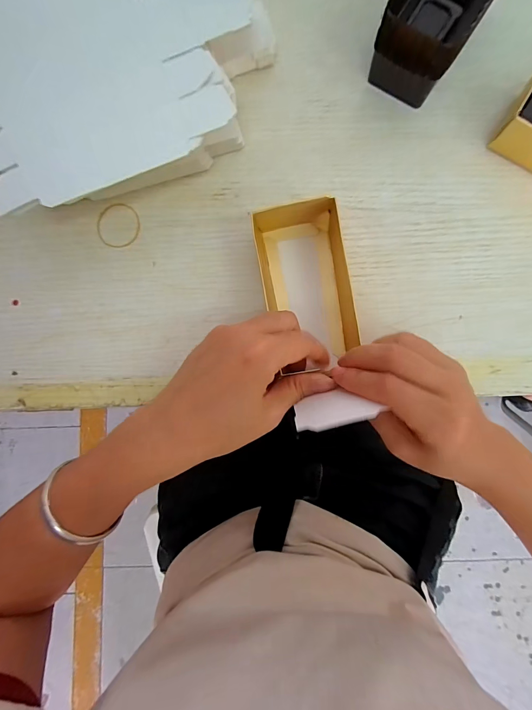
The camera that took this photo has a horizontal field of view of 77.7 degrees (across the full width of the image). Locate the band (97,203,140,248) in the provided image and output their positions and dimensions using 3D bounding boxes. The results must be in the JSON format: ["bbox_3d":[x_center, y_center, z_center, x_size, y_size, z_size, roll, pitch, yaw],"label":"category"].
[{"bbox_3d":[-0.116,-0.101,0.257,0.033,0.004,0.037,-14,84,0],"label":"band"}]

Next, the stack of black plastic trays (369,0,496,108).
[{"bbox_3d":[0.128,-0.251,0.242,0.059,0.056,0.121,32,86,4],"label":"stack of black plastic trays"}]

